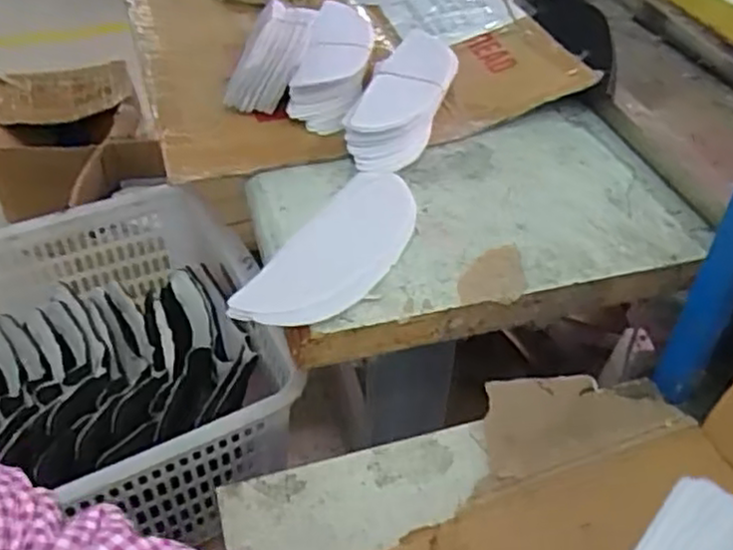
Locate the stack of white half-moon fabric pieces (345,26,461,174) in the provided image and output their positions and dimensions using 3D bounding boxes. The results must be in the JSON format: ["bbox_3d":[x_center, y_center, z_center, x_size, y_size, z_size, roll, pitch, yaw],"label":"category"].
[{"bbox_3d":[0.049,-0.197,0.808,0.082,0.058,0.253,15,45,15],"label":"stack of white half-moon fabric pieces"}]

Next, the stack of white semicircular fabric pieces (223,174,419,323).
[{"bbox_3d":[-0.024,-0.026,0.642,0.091,0.015,0.217,23,48,23],"label":"stack of white semicircular fabric pieces"}]

